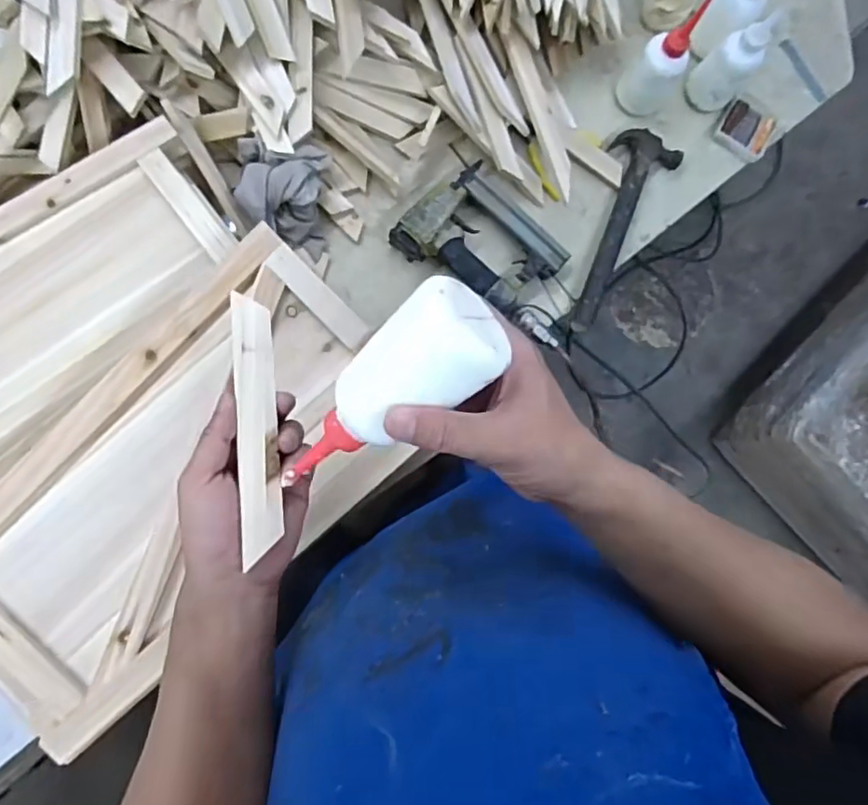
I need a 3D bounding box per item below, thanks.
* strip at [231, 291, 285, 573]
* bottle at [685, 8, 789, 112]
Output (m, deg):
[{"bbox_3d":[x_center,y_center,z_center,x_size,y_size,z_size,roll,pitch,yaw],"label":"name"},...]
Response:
[{"bbox_3d":[-0.126,0.011,0.411,0.027,0.006,0.182,-6,77,-7],"label":"strip"},{"bbox_3d":[0.376,-0.425,0.718,0.048,0.136,0.061,-44,92,-7],"label":"bottle"}]

